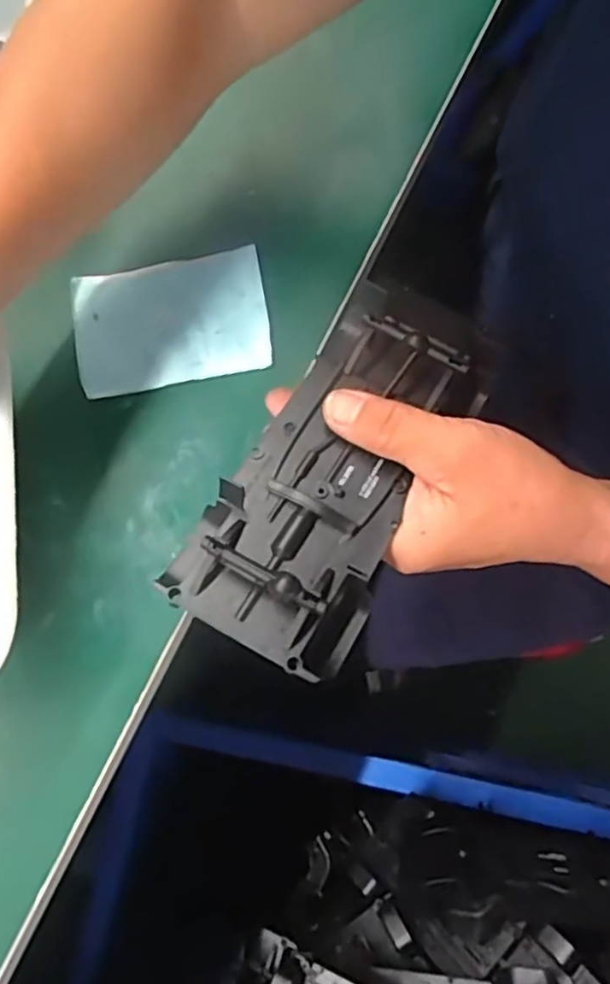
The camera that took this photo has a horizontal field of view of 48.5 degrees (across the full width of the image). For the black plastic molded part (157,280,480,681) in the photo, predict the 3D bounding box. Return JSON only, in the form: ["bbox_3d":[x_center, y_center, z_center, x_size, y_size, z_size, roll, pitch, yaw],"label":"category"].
[{"bbox_3d":[0.018,-0.018,0.288,0.074,0.029,0.186,27,64,7],"label":"black plastic molded part"}]

